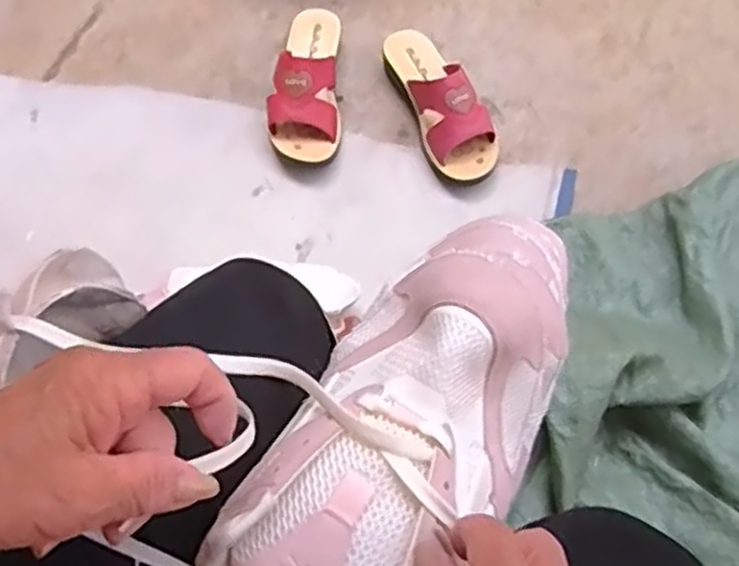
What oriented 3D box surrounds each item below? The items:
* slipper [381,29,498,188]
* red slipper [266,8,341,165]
[{"bbox_3d":[0.086,-0.225,0.915,0.079,0.081,0.222,-20,68,-8],"label":"slipper"},{"bbox_3d":[-0.078,-0.252,0.934,0.084,0.081,0.218,1,66,1],"label":"red slipper"}]

